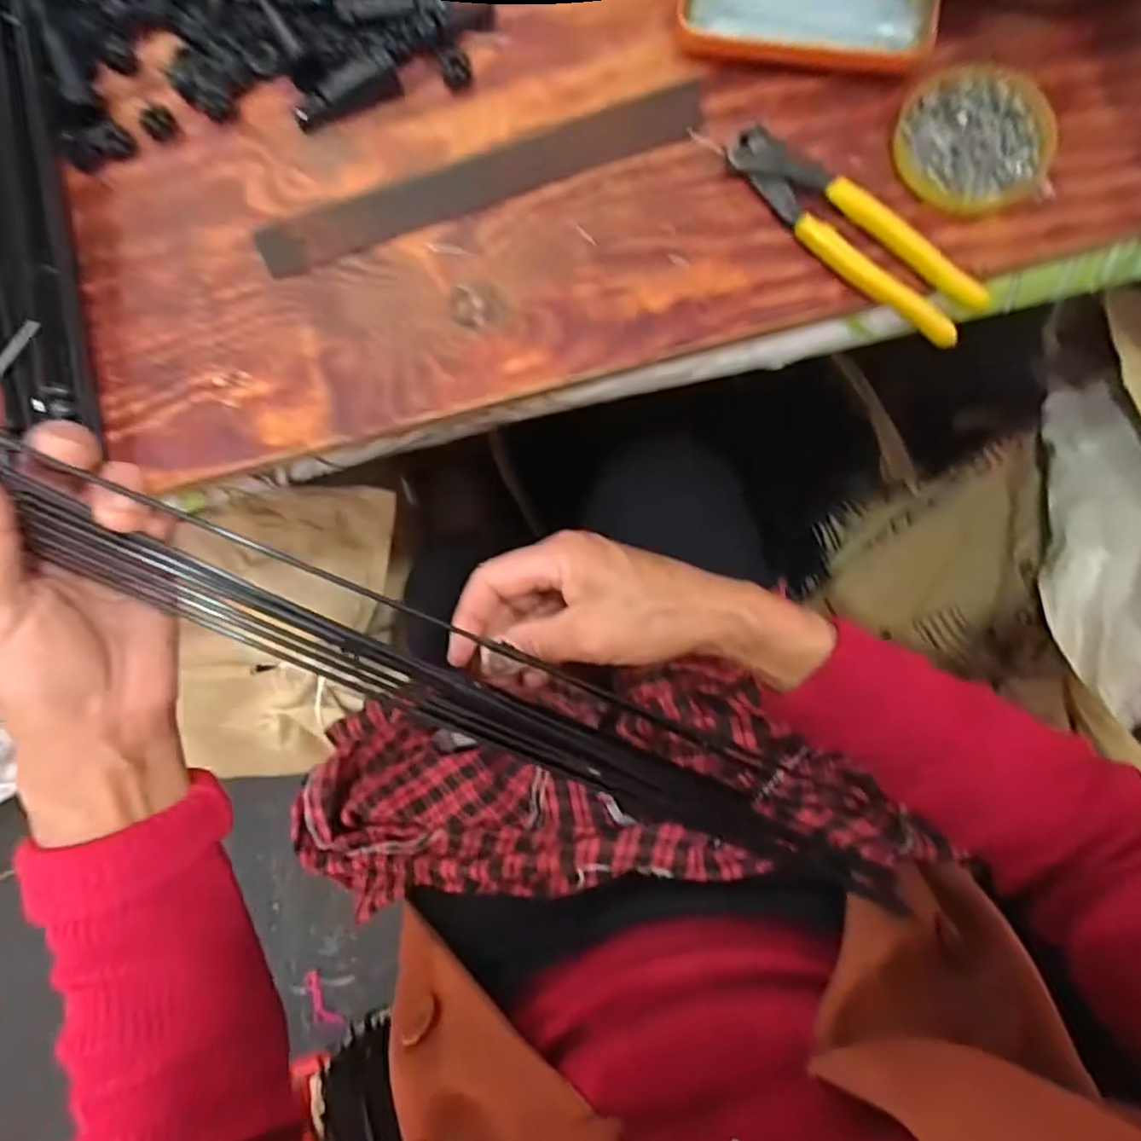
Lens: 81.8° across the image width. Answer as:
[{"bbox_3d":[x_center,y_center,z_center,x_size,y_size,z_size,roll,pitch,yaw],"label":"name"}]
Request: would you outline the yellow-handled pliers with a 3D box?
[{"bbox_3d":[0.154,-0.188,0.364,0.161,0.016,0.034,44,84,8],"label":"yellow-handled pliers"}]

